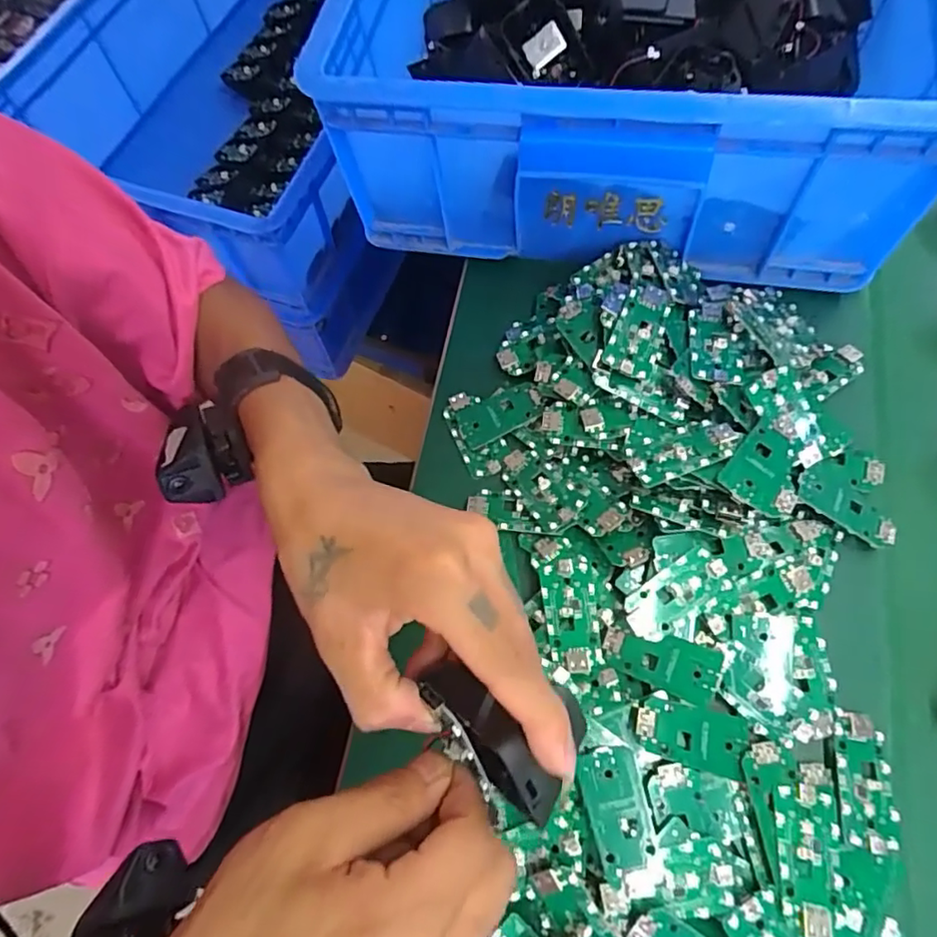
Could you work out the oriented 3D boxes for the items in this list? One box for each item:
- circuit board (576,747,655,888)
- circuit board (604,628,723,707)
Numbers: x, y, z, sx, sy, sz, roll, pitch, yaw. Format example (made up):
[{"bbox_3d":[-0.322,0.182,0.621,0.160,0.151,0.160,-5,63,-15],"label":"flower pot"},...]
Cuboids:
[{"bbox_3d":[0.076,0.174,0.297,0.028,0.010,0.055,-12,69,-2],"label":"circuit board"},{"bbox_3d":[0.109,0.108,0.328,0.062,0.008,0.028,18,71,9],"label":"circuit board"}]

